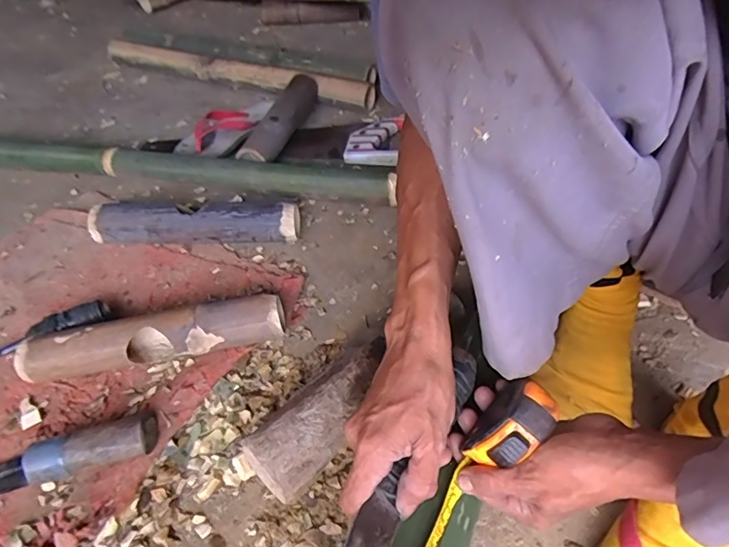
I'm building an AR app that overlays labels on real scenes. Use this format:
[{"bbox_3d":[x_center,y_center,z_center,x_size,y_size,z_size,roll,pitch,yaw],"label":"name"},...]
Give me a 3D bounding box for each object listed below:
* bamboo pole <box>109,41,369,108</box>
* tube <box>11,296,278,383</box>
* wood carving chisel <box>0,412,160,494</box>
[{"bbox_3d":[-0.277,-0.415,0.980,0.619,0.059,0.048,17,49,18],"label":"bamboo pole"},{"bbox_3d":[-0.227,0.072,0.534,0.277,0.057,0.052,-9,45,-7],"label":"tube"},{"bbox_3d":[-0.358,0.191,0.441,0.323,0.039,0.047,-13,46,-11],"label":"wood carving chisel"}]

